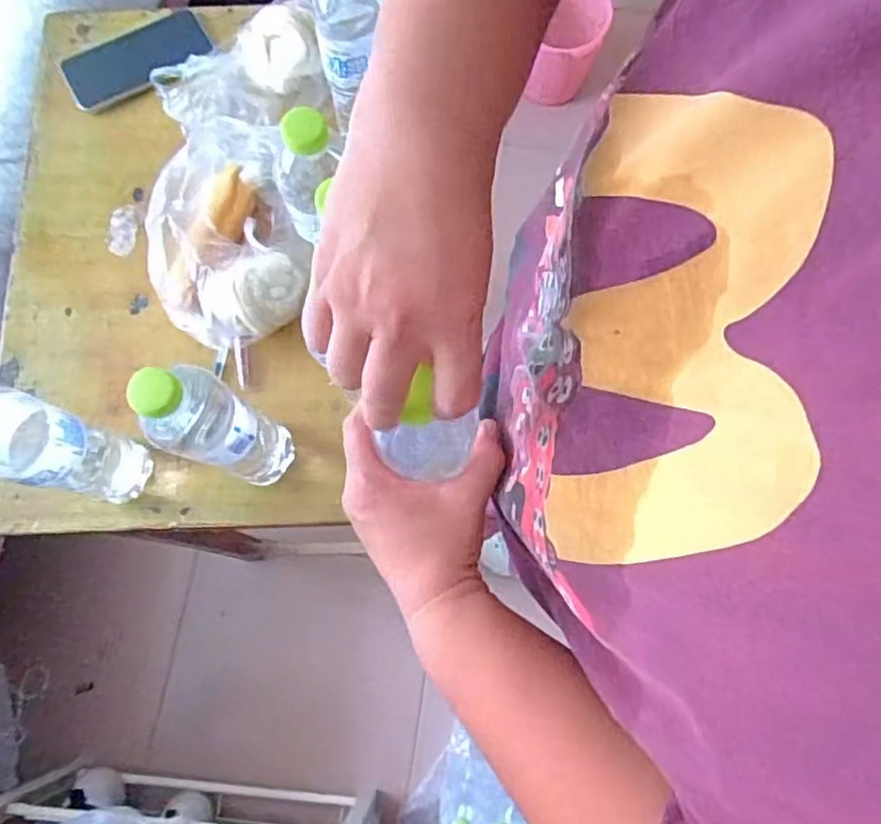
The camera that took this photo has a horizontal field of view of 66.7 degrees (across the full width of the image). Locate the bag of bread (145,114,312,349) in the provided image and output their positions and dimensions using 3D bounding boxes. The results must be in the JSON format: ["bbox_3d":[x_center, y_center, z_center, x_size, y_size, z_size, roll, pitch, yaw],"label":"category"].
[{"bbox_3d":[-0.207,-0.180,0.649,0.142,0.084,0.224,-8,74,-1],"label":"bag of bread"}]

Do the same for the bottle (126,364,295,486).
[{"bbox_3d":[-0.165,0.021,0.524,0.052,0.226,0.050,0,74,1],"label":"bottle"}]

